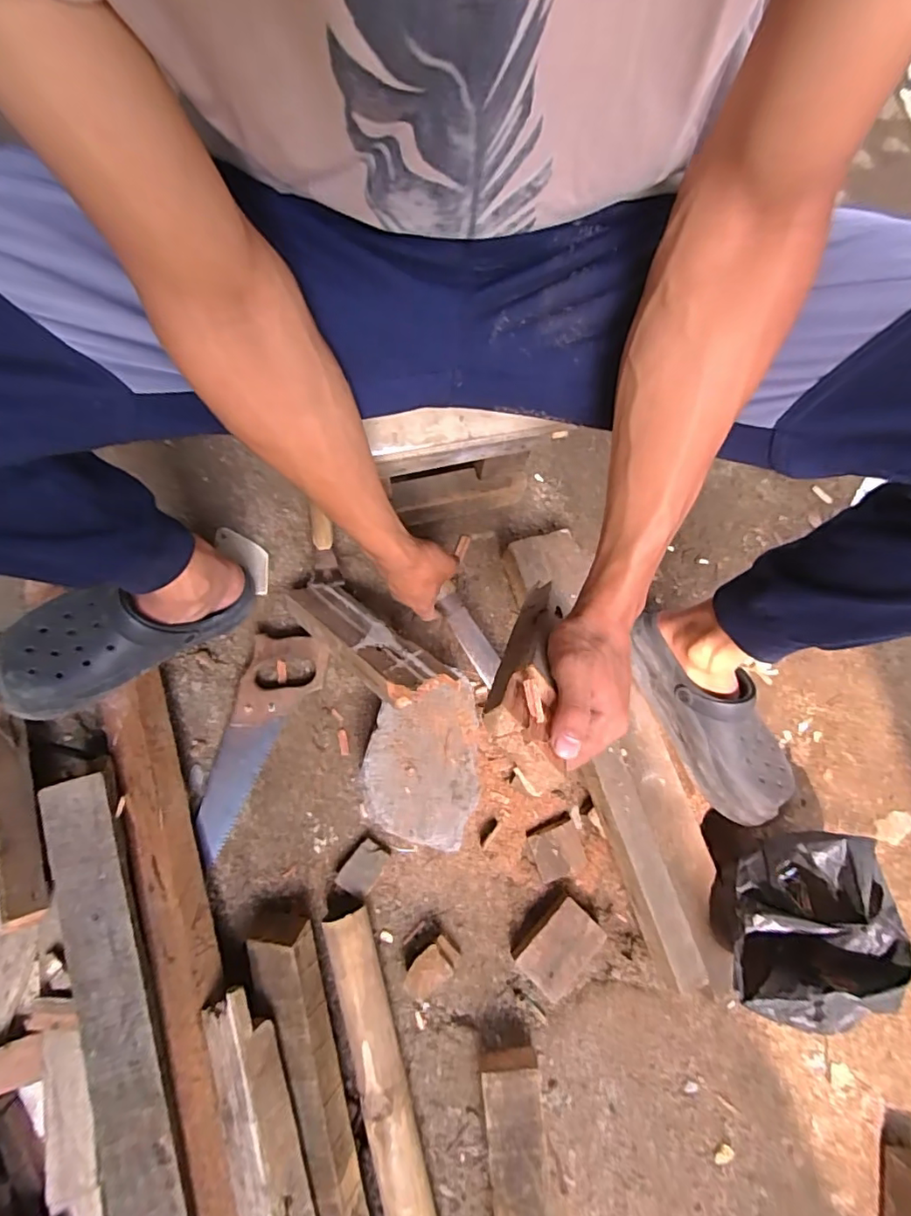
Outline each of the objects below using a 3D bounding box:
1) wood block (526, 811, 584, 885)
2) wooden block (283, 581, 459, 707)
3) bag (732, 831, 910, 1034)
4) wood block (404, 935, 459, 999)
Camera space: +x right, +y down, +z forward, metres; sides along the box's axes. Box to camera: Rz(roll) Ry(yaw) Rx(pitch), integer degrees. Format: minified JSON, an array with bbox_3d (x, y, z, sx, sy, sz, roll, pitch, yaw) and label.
[{"bbox_3d":[0.125,0.293,0.679,0.064,0.018,0.060,-23,79,-7],"label":"wood block"},{"bbox_3d":[-0.112,0.032,0.630,0.247,0.034,0.063,32,78,35],"label":"wooden block"},{"bbox_3d":[0.364,0.327,0.587,0.145,0.156,0.187,13,77,1],"label":"bag"},{"bbox_3d":[-0.028,0.401,0.621,0.062,0.037,0.043,-33,80,-9],"label":"wood block"}]

